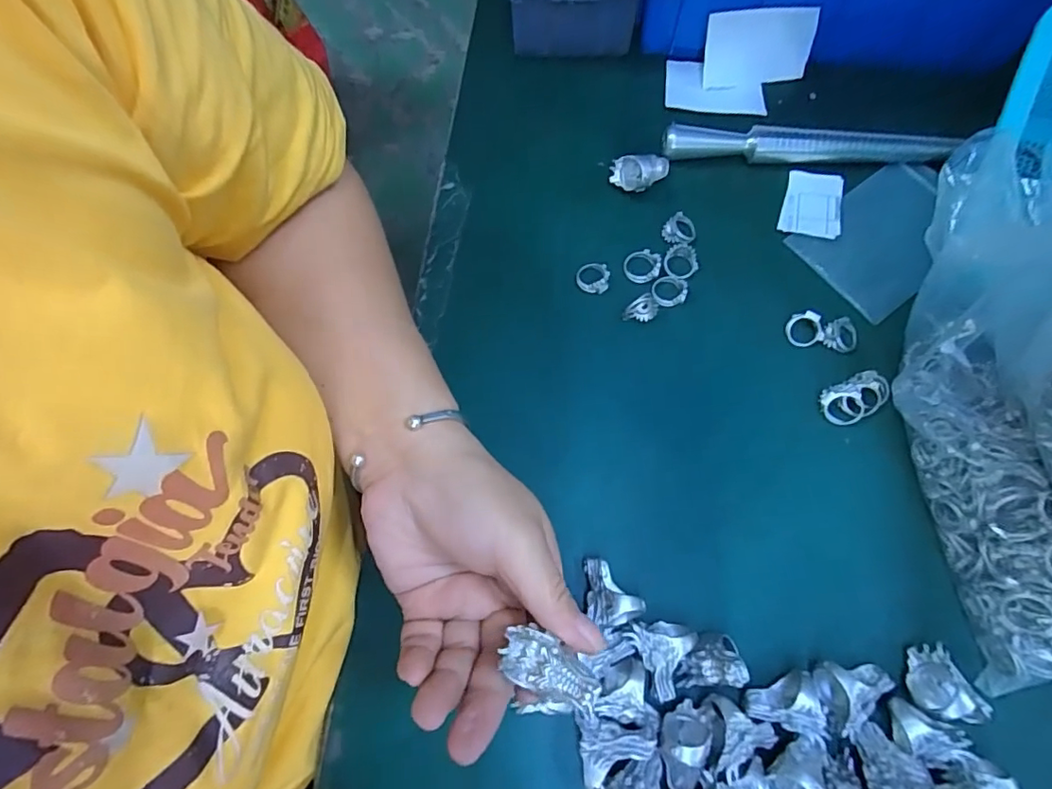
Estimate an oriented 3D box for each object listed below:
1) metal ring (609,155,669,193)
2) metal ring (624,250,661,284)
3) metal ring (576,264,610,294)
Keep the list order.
[{"bbox_3d":[0.078,-0.149,0.360,0.039,0.021,0.021,-3,72,1],"label":"metal ring"},{"bbox_3d":[0.077,-0.085,0.350,0.023,0.006,0.023,-1,72,2],"label":"metal ring"},{"bbox_3d":[0.044,-0.077,0.348,0.021,0.008,0.020,-1,72,2],"label":"metal ring"}]

